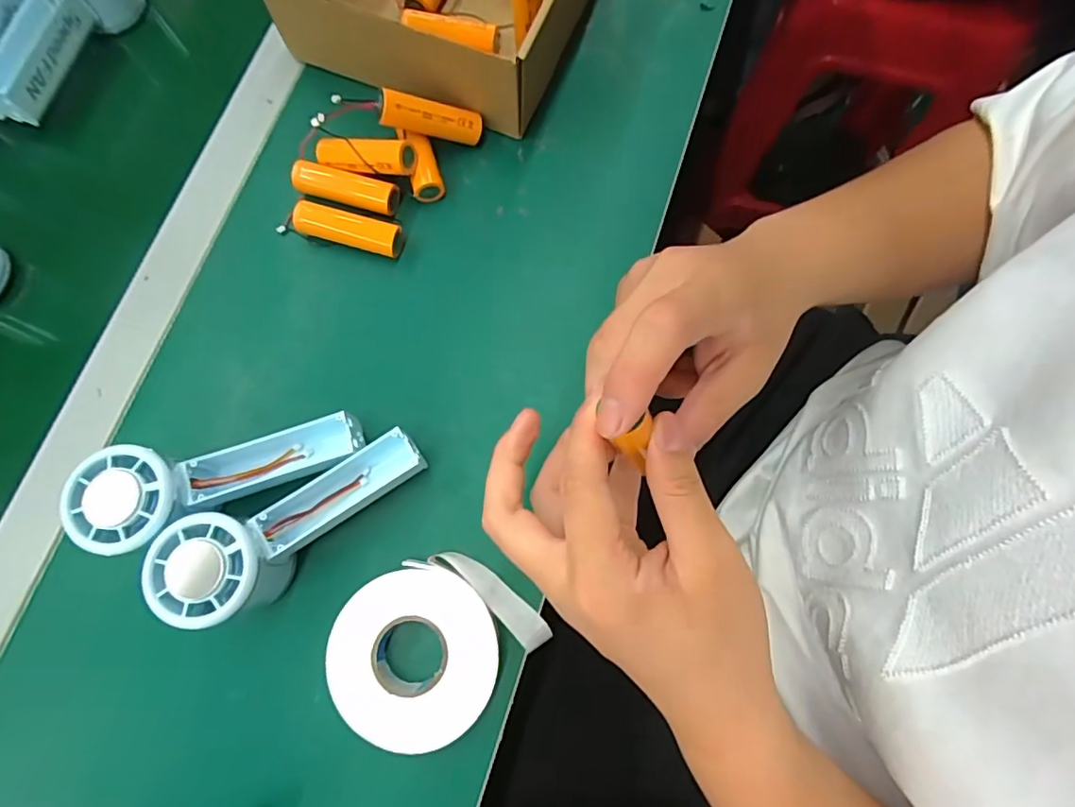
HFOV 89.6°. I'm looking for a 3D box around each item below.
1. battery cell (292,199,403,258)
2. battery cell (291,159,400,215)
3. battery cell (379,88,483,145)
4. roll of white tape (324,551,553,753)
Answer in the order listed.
[{"bbox_3d":[-0.131,-0.122,0.376,0.073,0.019,0.023,14,77,3],"label":"battery cell"},{"bbox_3d":[-0.136,-0.152,0.383,0.073,0.017,0.021,15,77,4],"label":"battery cell"},{"bbox_3d":[-0.072,-0.198,0.375,0.071,0.020,0.017,-3,74,-31],"label":"battery cell"},{"bbox_3d":[-0.064,0.140,0.316,0.110,0.021,0.092,-44,80,-9],"label":"roll of white tape"}]

